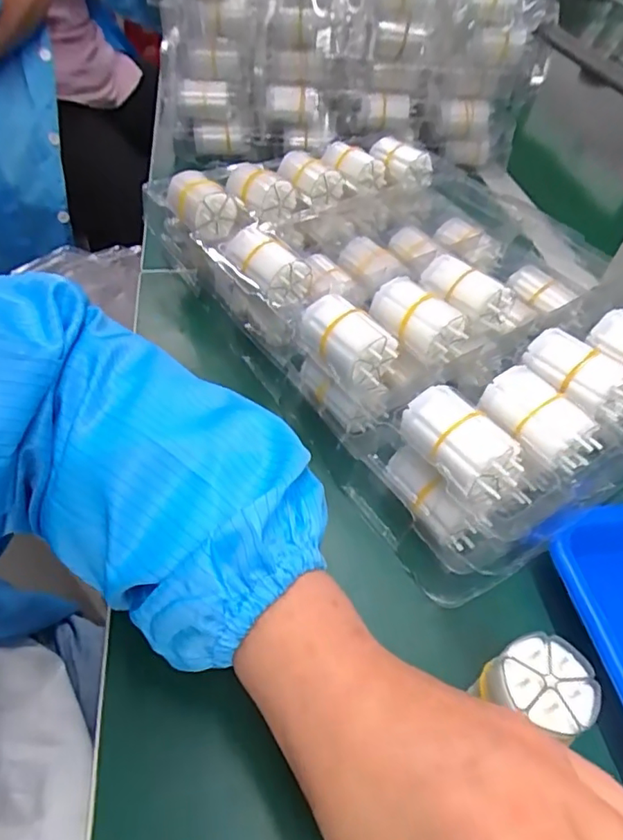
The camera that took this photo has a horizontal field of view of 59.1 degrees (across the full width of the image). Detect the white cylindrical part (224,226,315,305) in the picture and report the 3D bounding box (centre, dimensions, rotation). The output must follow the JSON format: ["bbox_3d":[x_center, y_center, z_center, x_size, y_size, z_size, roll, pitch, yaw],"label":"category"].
[{"bbox_3d":[-0.033,-0.109,0.399,0.043,0.044,0.068,-30,58,-29],"label":"white cylindrical part"}]

